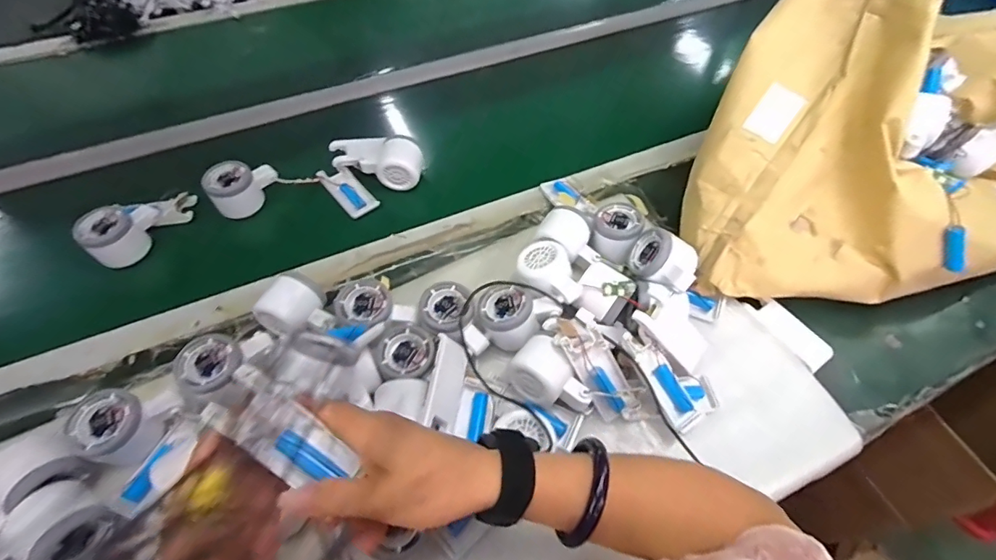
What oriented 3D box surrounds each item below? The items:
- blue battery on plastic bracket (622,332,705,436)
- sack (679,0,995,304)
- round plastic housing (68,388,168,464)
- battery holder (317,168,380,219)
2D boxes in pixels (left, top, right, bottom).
[{"bbox_3d":[0.160,0.101,0.471,0.032,0.018,0.105,-30,81,-20],"label":"blue battery on plastic bracket"},{"bbox_3d":[0.493,-0.186,0.548,0.592,0.229,0.314,-15,57,-11],"label":"sack"},{"bbox_3d":[-0.347,0.134,0.431,0.062,0.039,0.054,20,58,12],"label":"round plastic housing"},{"bbox_3d":[-0.206,-0.124,0.654,0.043,0.014,0.094,-34,63,-22],"label":"battery holder"}]

